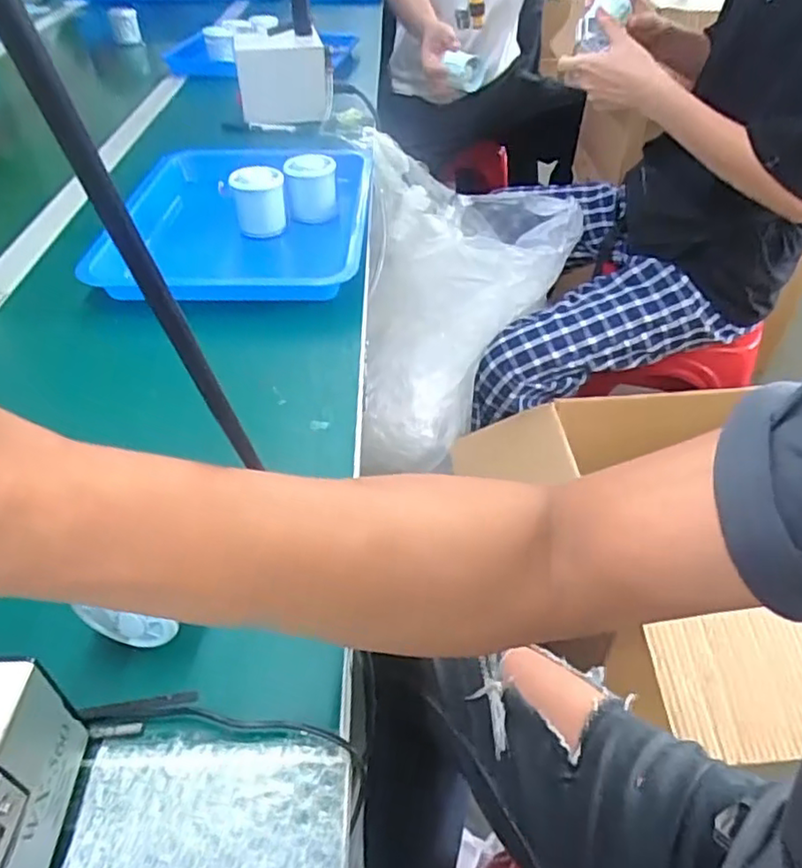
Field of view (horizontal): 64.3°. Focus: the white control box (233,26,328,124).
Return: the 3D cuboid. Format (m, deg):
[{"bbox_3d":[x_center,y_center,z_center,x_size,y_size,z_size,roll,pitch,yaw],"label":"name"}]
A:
[{"bbox_3d":[-0.175,-0.530,0.949,0.125,0.099,0.105,-6,44,-5],"label":"white control box"}]

